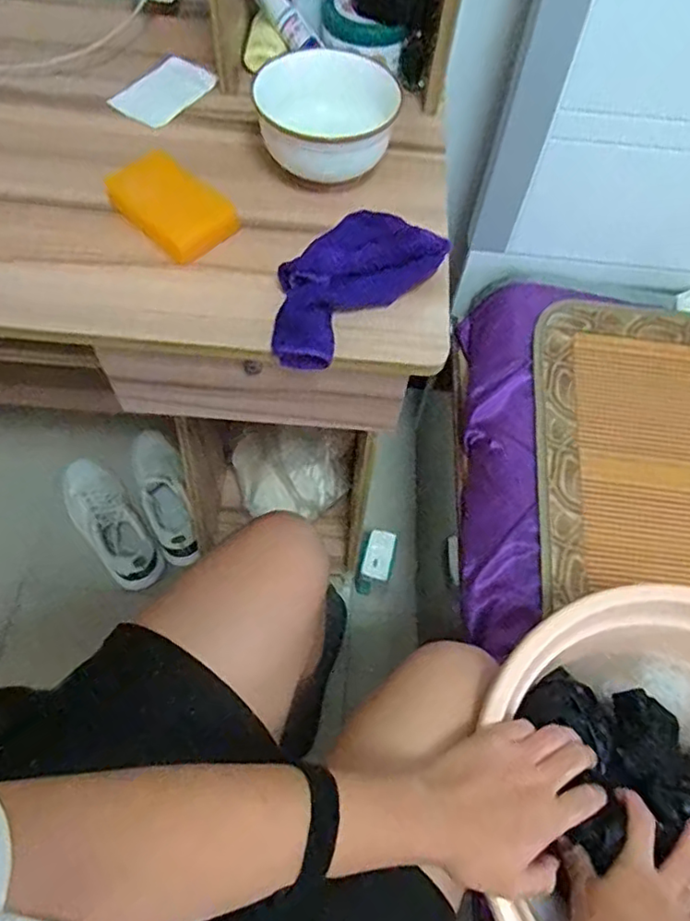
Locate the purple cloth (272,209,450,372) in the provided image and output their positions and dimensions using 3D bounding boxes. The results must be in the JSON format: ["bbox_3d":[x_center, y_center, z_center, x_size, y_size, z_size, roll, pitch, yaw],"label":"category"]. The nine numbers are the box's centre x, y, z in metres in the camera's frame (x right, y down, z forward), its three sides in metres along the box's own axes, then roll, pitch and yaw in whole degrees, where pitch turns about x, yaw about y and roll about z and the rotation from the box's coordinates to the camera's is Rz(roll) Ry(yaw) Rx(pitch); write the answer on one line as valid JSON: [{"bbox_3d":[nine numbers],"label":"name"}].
[{"bbox_3d":[0.002,-0.152,0.493,0.166,0.056,0.084,-40,72,-22],"label":"purple cloth"}]

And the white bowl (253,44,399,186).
[{"bbox_3d":[-0.016,-0.309,0.558,0.122,0.076,0.122,2,62,-3],"label":"white bowl"}]

